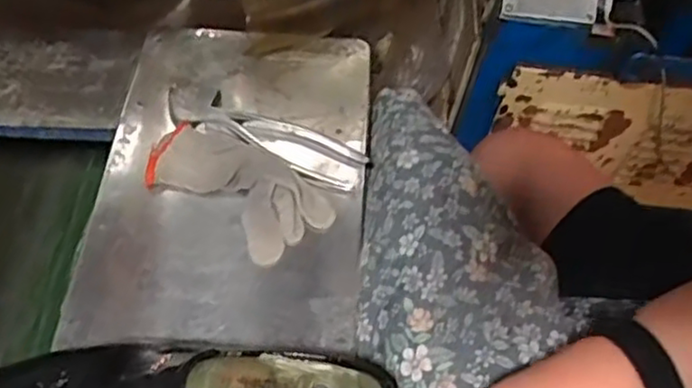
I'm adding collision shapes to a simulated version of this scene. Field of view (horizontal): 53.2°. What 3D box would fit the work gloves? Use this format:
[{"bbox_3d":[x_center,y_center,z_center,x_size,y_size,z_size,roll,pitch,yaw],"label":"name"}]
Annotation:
[{"bbox_3d":[-0.093,-0.008,0.575,0.161,0.025,0.078,31,61,17],"label":"work gloves"}]

